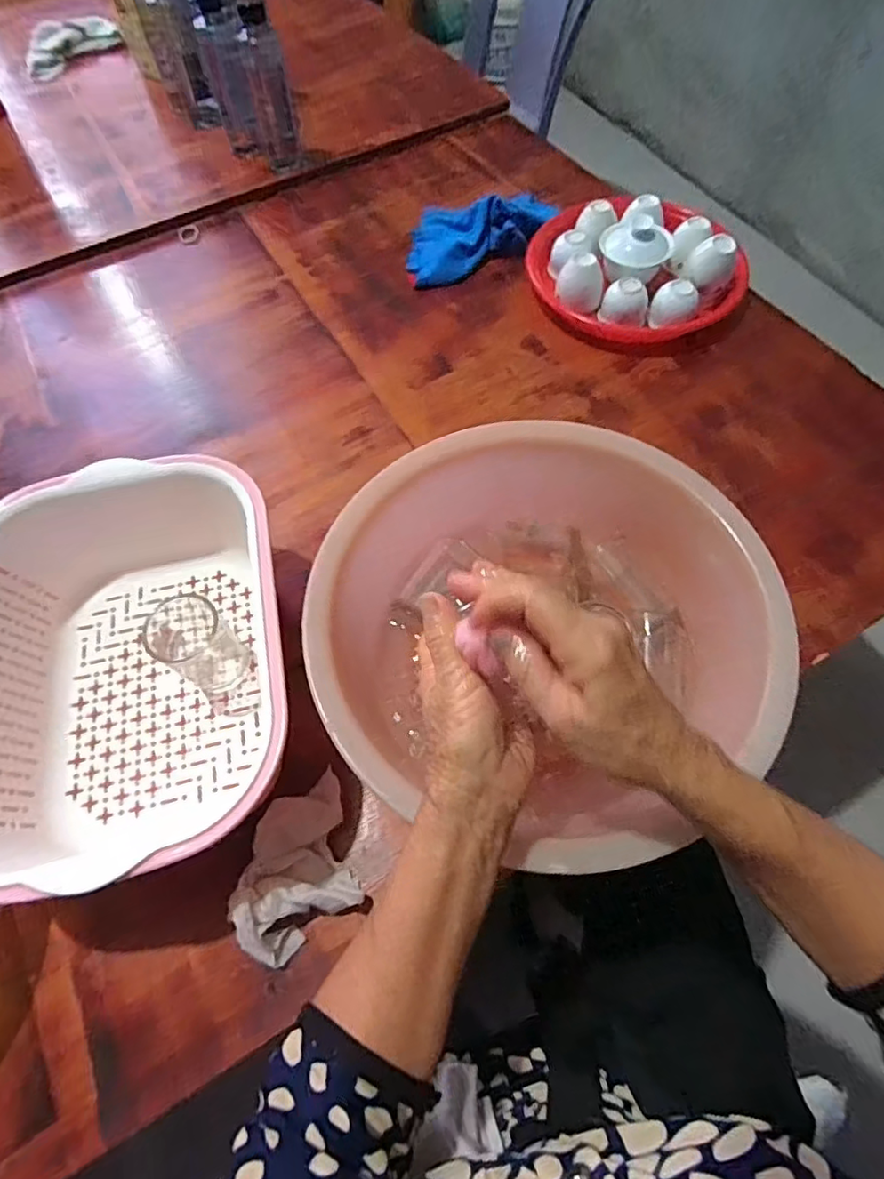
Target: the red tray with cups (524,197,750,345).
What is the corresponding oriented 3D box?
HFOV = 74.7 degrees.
[{"bbox_3d":[0.225,-0.385,0.684,0.227,0.068,0.203,-11,63,-4],"label":"red tray with cups"}]

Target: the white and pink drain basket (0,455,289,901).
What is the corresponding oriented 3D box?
[{"bbox_3d":[-0.230,0.057,0.445,0.234,0.118,0.305,-12,63,-5],"label":"white and pink drain basket"}]

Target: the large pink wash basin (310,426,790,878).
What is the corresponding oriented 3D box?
[{"bbox_3d":[0.070,0.036,0.455,0.321,0.129,0.315,-1,63,1],"label":"large pink wash basin"}]

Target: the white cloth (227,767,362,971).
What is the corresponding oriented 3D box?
[{"bbox_3d":[-0.107,0.198,0.415,0.086,0.033,0.112,-15,64,-6],"label":"white cloth"}]

